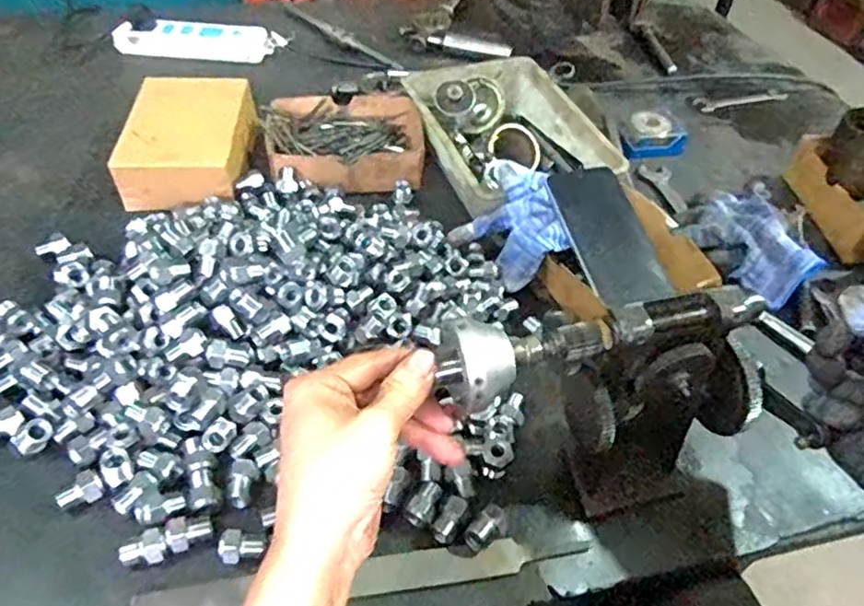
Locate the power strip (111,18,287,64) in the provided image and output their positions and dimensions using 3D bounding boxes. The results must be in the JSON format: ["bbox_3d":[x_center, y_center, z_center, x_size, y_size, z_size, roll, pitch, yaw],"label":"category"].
[{"bbox_3d":[-0.328,-0.373,0.915,0.232,0.034,0.051,0,47,-5],"label":"power strip"}]

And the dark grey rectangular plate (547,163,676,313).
[{"bbox_3d":[0.170,-0.065,0.611,0.080,0.006,0.146,-10,68,-15],"label":"dark grey rectangular plate"}]

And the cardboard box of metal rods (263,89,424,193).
[{"bbox_3d":[-0.100,-0.187,0.739,0.179,0.045,0.151,0,47,-4],"label":"cardboard box of metal rods"}]

